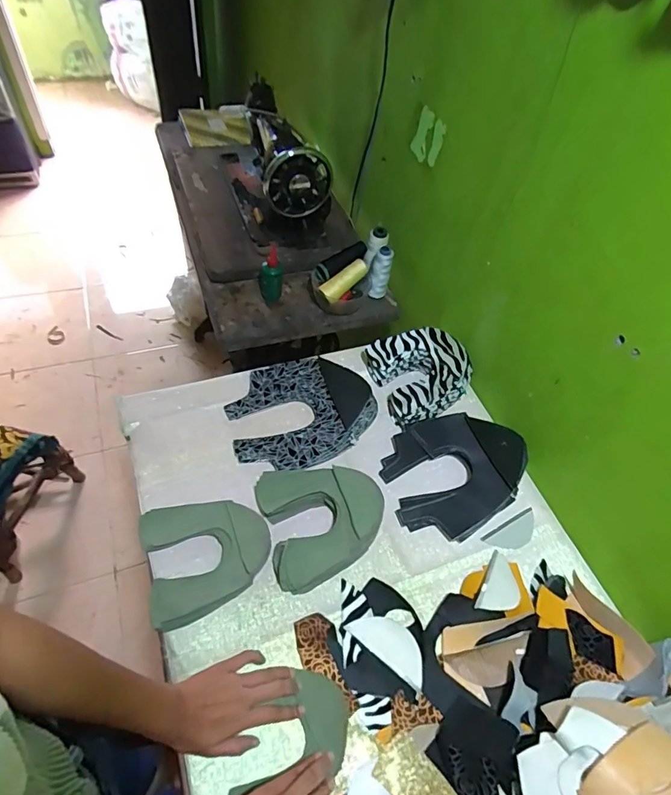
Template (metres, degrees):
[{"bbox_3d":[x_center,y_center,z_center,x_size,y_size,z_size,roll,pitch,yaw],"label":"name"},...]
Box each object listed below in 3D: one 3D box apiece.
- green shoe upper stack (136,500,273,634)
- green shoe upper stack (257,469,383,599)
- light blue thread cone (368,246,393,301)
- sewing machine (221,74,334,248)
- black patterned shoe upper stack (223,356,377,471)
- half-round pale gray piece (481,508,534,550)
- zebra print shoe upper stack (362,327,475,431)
[{"bbox_3d":[-0.175,0.214,0.638,0.162,0.025,0.154,-14,58,-18],"label":"green shoe upper stack"},{"bbox_3d":[-0.017,0.173,0.673,0.168,0.037,0.167,-12,57,-17],"label":"green shoe upper stack"},{"bbox_3d":[0.094,-0.255,0.960,0.037,0.123,0.033,13,53,0],"label":"light blue thread cone"},{"bbox_3d":[-0.149,-0.544,1.057,0.172,0.230,0.401,-12,57,-17],"label":"sewing machine"},{"bbox_3d":[-0.053,0.020,0.771,0.245,0.051,0.189,-10,57,-16],"label":"black patterned shoe upper stack"},{"bbox_3d":[0.277,0.212,0.716,0.101,0.006,0.041,-22,60,-22],"label":"half-round pale gray piece"},{"bbox_3d":[0.156,-0.049,0.833,0.161,0.066,0.170,-16,58,-20],"label":"zebra print shoe upper stack"}]

